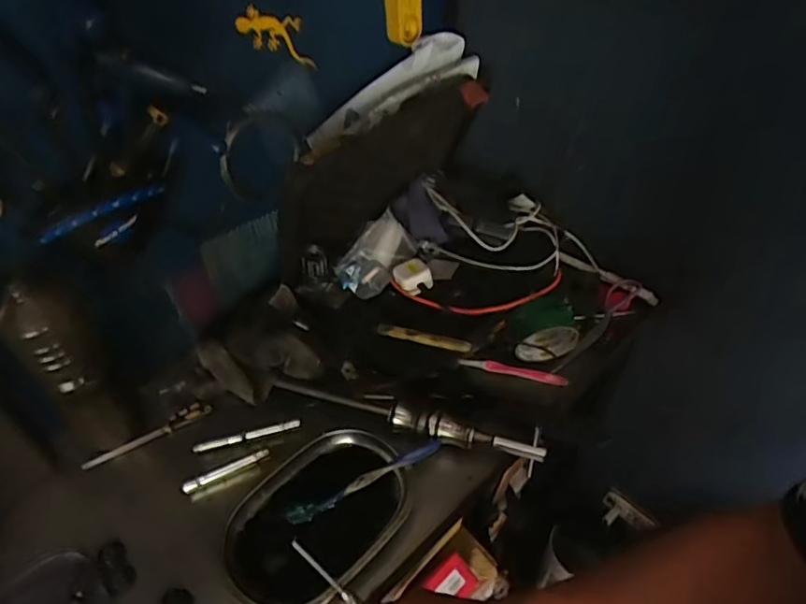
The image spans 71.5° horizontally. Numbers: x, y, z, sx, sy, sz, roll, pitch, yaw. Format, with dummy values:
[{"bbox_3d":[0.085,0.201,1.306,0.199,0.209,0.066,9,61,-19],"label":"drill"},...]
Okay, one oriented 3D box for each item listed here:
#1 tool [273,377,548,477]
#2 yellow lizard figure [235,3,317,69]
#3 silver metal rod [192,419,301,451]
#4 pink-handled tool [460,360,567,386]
[{"bbox_3d":[-0.004,0.132,0.676,0.345,0.034,0.028,14,48,16],"label":"tool"},{"bbox_3d":[-0.144,-0.318,0.666,0.112,0.051,0.017,10,26,-50],"label":"yellow lizard figure"},{"bbox_3d":[-0.193,0.166,0.694,0.129,0.009,0.010,-12,46,-8],"label":"silver metal rod"},{"bbox_3d":[0.147,0.092,0.751,0.141,0.011,0.012,10,47,13],"label":"pink-handled tool"}]

